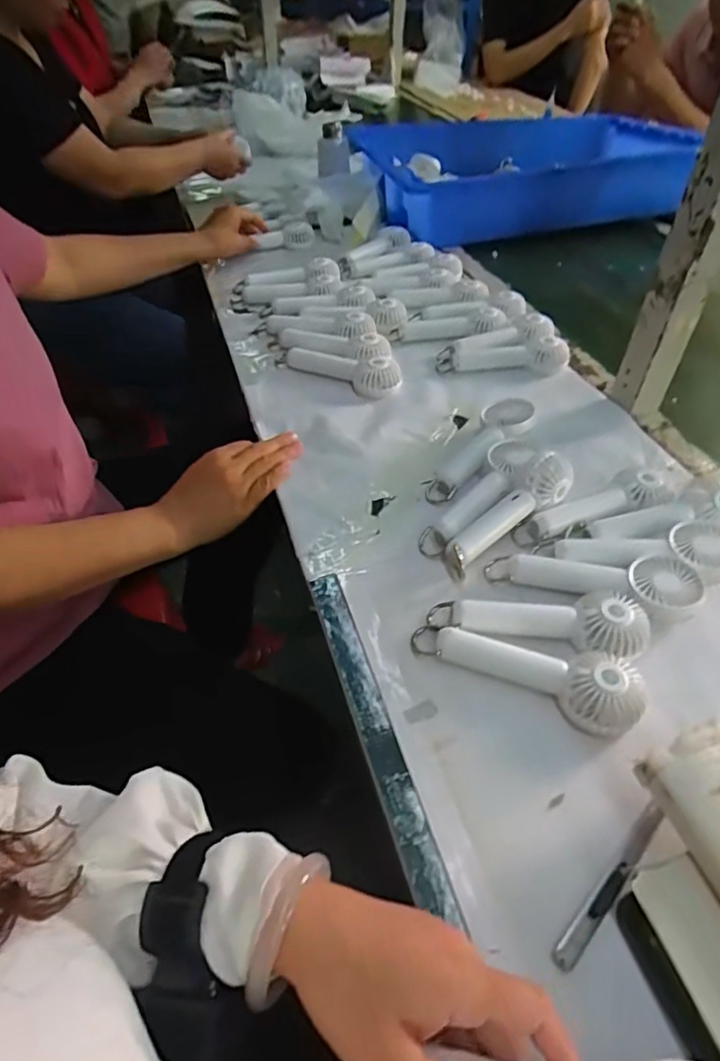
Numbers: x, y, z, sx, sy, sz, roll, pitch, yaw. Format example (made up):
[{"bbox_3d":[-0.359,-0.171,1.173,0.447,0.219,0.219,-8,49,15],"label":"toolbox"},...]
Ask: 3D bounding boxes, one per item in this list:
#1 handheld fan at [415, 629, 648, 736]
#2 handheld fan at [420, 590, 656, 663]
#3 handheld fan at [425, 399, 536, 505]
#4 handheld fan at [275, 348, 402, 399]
[{"bbox_3d":[0.120,0.099,0.431,0.162,0.032,0.047,19,48,16],"label":"handheld fan"},{"bbox_3d":[0.138,0.070,0.456,0.158,0.032,0.051,1,45,0],"label":"handheld fan"},{"bbox_3d":[0.122,-0.085,0.605,0.052,0.036,0.160,33,53,27],"label":"handheld fan"},{"bbox_3d":[-0.025,-0.205,0.721,0.154,0.030,0.054,23,49,20],"label":"handheld fan"}]

